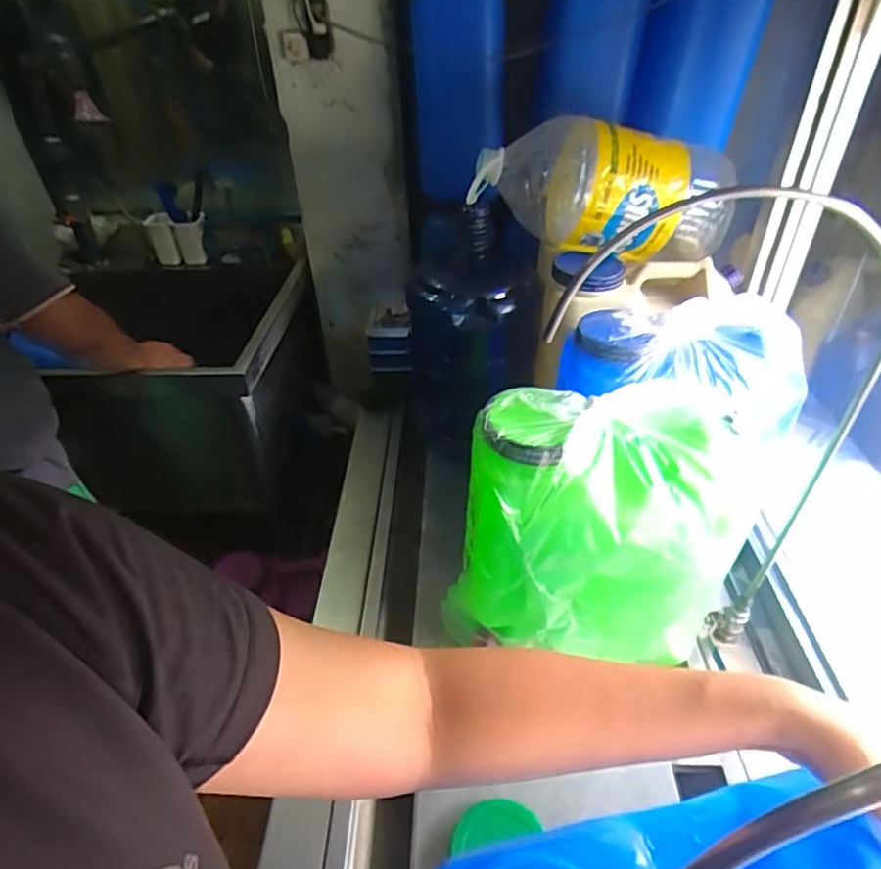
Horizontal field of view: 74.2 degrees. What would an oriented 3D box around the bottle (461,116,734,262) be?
[{"bbox_3d":[0.283,-0.405,1.002,0.397,0.207,0.190,14,41,21],"label":"bottle"}]

